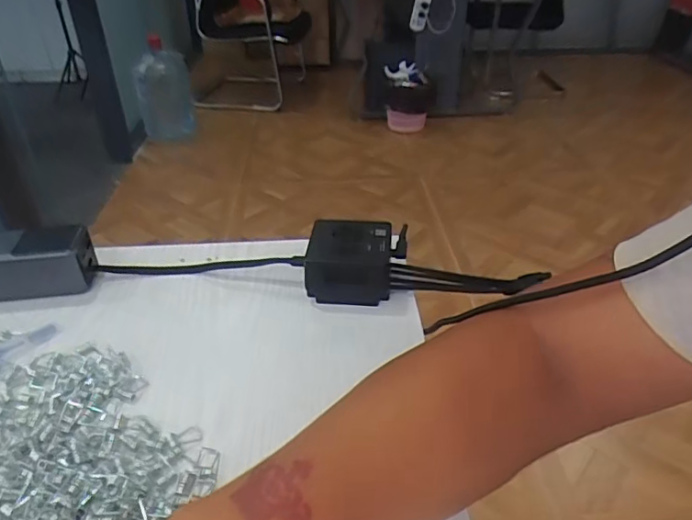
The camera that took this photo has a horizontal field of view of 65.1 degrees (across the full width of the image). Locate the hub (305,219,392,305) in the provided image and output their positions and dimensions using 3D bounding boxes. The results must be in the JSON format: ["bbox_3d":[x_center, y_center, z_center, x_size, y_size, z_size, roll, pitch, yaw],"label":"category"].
[{"bbox_3d":[0.004,0.001,0.528,0.077,0.055,0.074,-1,35,0],"label":"hub"}]

